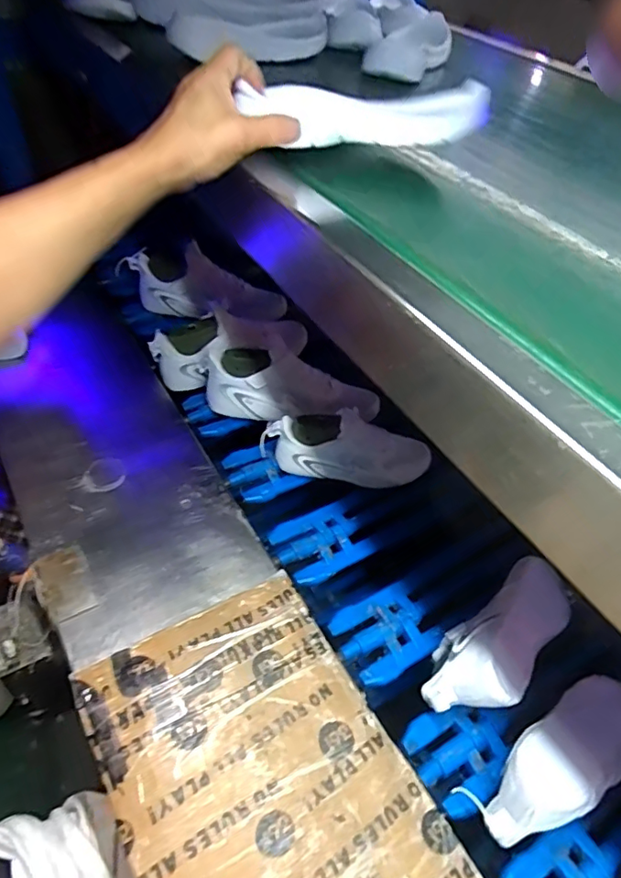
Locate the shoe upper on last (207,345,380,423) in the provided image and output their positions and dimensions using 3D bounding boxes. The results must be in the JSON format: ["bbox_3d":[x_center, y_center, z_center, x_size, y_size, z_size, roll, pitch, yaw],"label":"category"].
[{"bbox_3d":[-0.030,-0.077,0.831,0.269,0.110,0.083,12,47,4],"label":"shoe upper on last"}]

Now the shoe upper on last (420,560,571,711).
[{"bbox_3d":[0.212,0.216,0.596,0.085,0.098,0.225,38,54,25],"label":"shoe upper on last"}]

